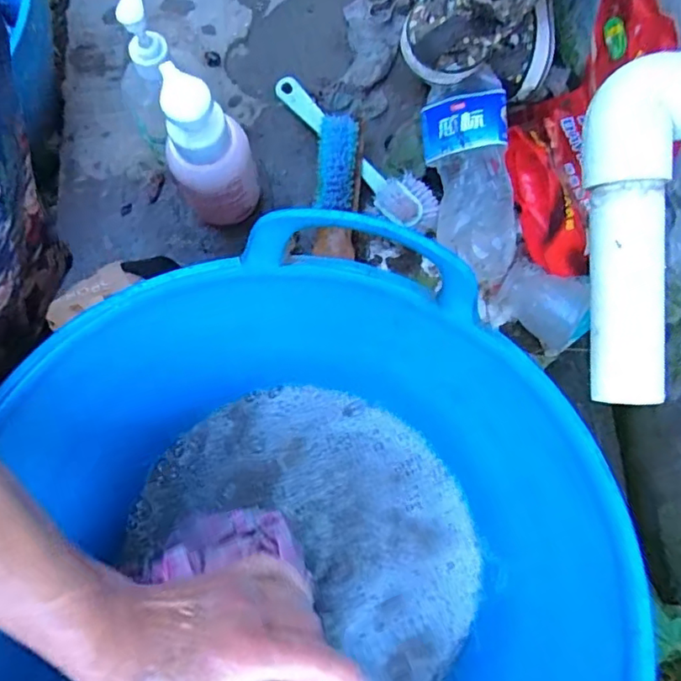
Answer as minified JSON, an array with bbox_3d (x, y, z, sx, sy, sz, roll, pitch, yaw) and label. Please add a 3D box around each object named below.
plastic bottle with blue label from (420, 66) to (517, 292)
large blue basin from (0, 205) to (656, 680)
[{"bbox_3d":[0.113,-0.139,0.512,0.066,0.071,0.169,-6,77,-3],"label":"plastic bottle with blue label"},{"bbox_3d":[-0.028,0.155,0.365,0.366,0.204,0.382,0,77,-1],"label":"large blue basin"}]

